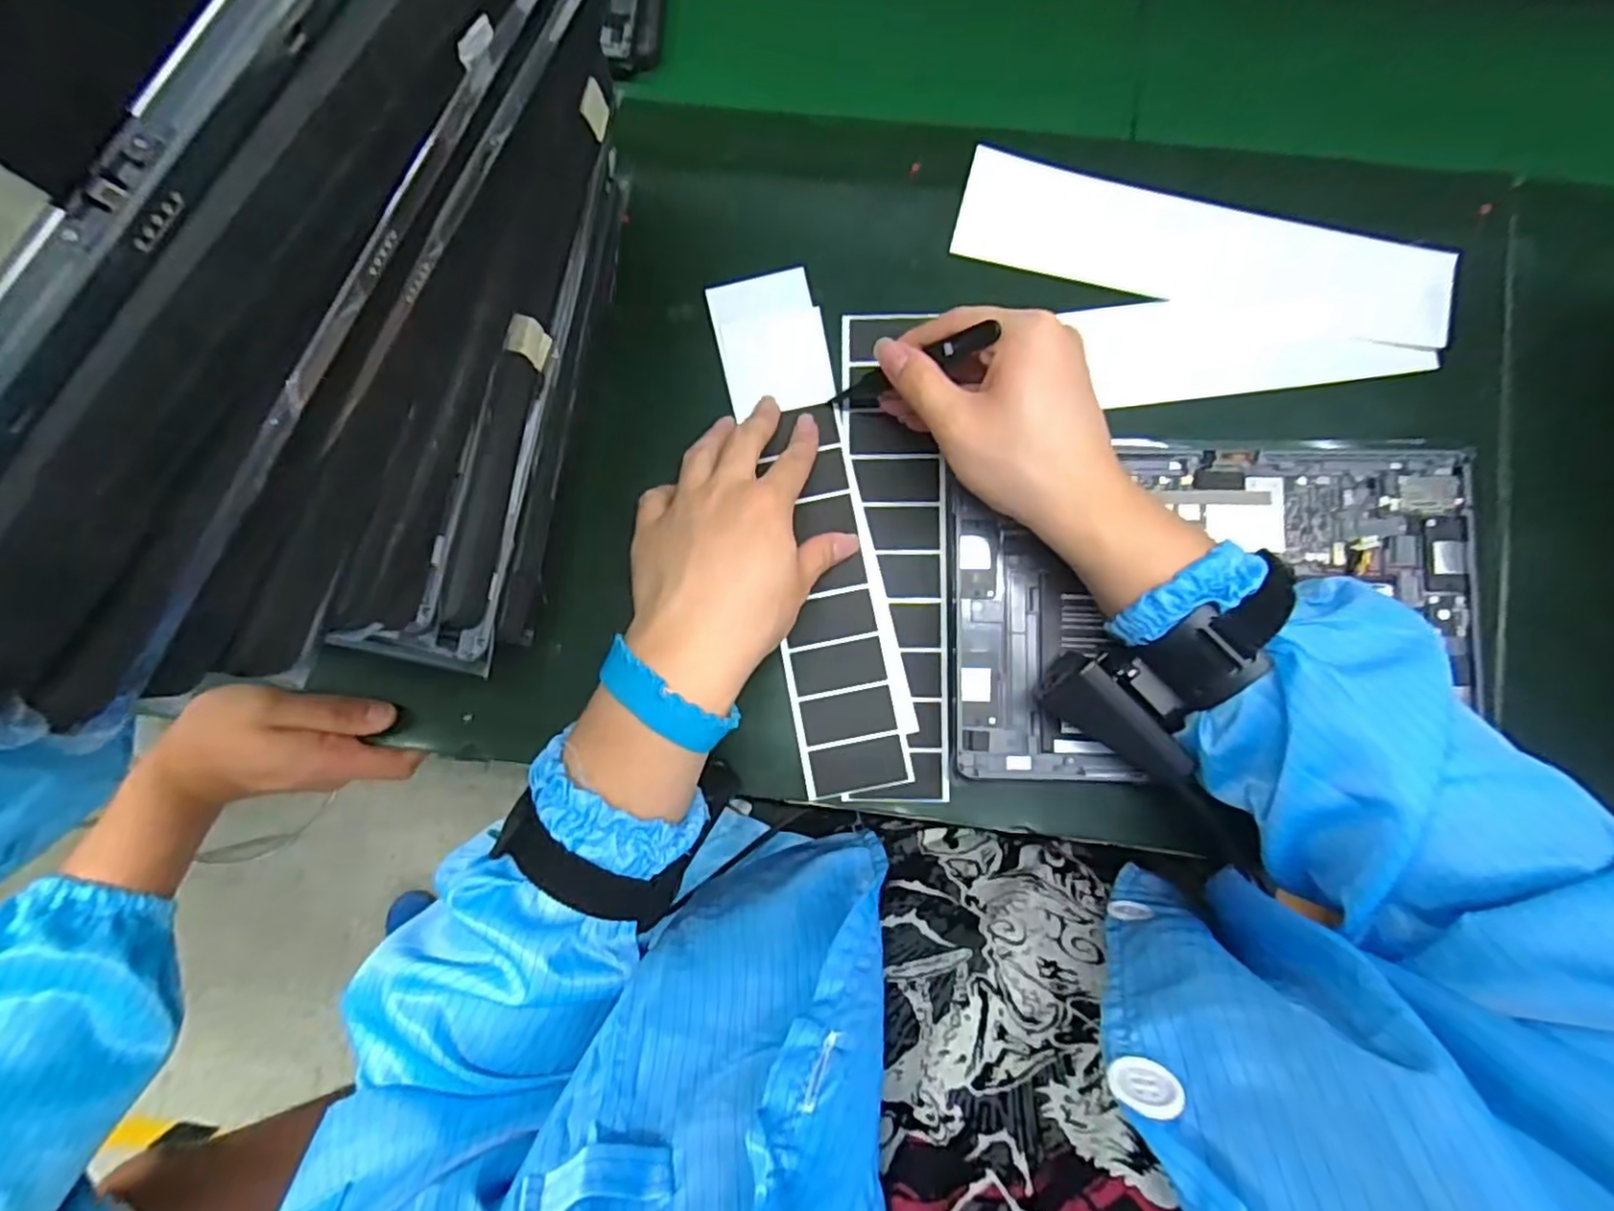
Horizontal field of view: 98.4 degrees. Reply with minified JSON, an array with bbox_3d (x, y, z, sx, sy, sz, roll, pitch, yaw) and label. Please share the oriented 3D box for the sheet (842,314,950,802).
[{"bbox_3d":[0.049,-0.030,0.382,0.055,0.007,0.266,0,85,0],"label":"sheet"}]

